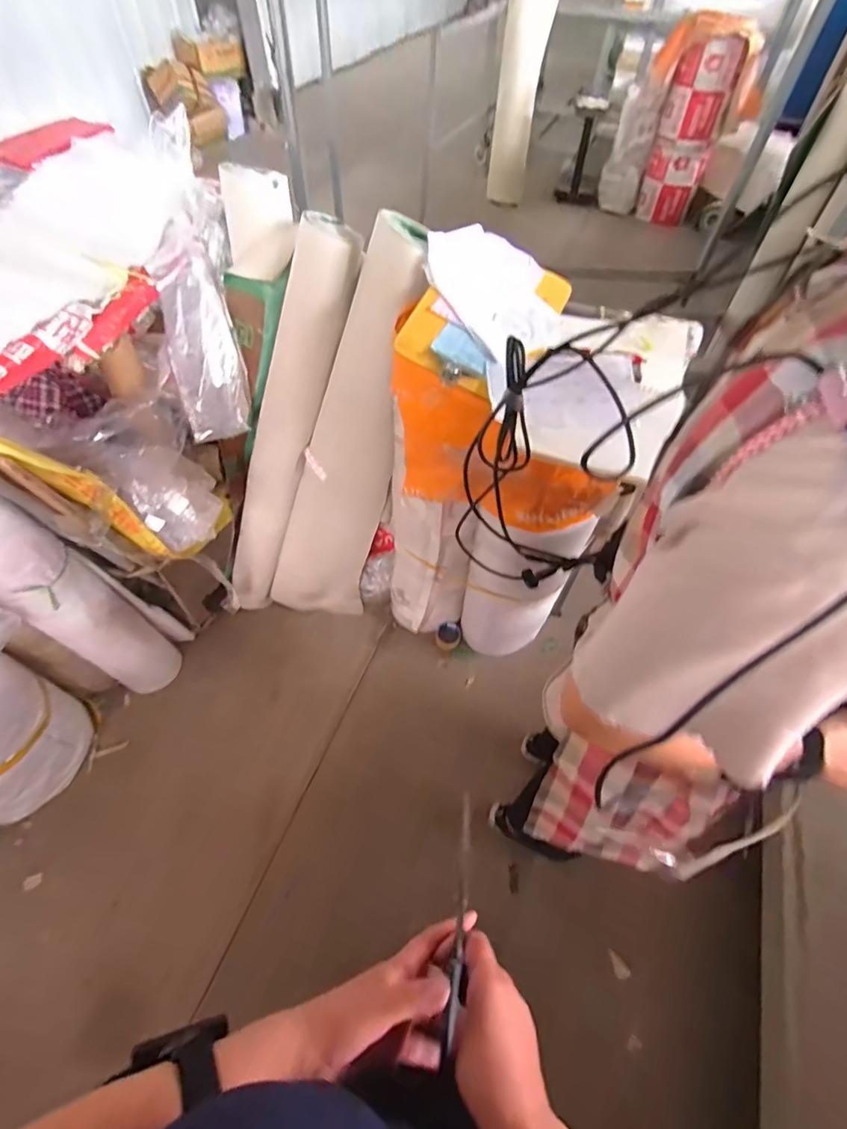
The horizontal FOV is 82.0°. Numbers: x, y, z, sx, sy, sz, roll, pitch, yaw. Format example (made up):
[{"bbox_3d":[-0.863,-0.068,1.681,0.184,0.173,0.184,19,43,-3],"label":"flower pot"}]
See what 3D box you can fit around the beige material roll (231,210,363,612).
[{"bbox_3d":[-0.375,-0.278,1.257,0.143,1.071,0.165,0,52,-29],"label":"beige material roll"}]

